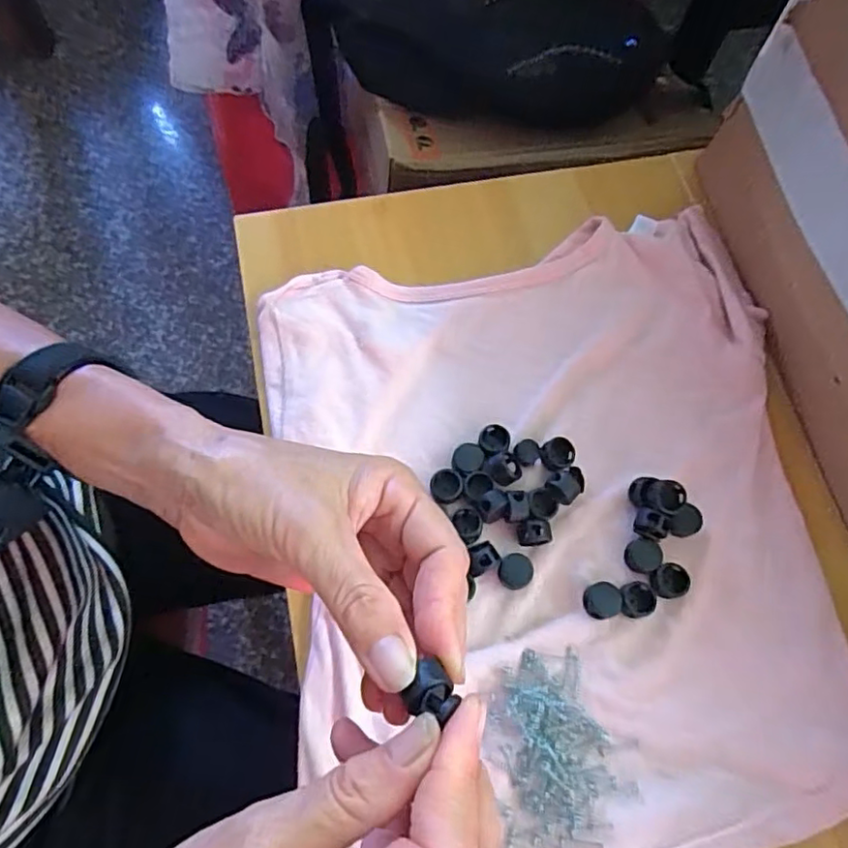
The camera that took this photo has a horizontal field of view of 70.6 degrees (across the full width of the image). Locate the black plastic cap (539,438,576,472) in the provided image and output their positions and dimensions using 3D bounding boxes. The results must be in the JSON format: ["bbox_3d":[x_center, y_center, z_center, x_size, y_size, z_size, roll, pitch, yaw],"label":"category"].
[{"bbox_3d":[0.072,0.017,0.325,0.018,0.007,0.018,1,70,-3],"label":"black plastic cap"}]

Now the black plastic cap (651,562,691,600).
[{"bbox_3d":[0.124,0.079,0.302,0.019,0.007,0.016,-30,75,-13],"label":"black plastic cap"}]

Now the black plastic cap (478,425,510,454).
[{"bbox_3d":[0.038,0.009,0.326,0.016,0.006,0.016,1,70,-3],"label":"black plastic cap"}]

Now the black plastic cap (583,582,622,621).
[{"bbox_3d":[0.088,0.088,0.297,0.018,0.008,0.017,1,70,-3],"label":"black plastic cap"}]

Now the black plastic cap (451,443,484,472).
[{"bbox_3d":[0.024,0.019,0.319,0.016,0.005,0.016,-1,69,1],"label":"black plastic cap"}]

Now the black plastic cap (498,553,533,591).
[{"bbox_3d":[0.046,0.074,0.300,0.017,0.008,0.017,9,70,0],"label":"black plastic cap"}]

